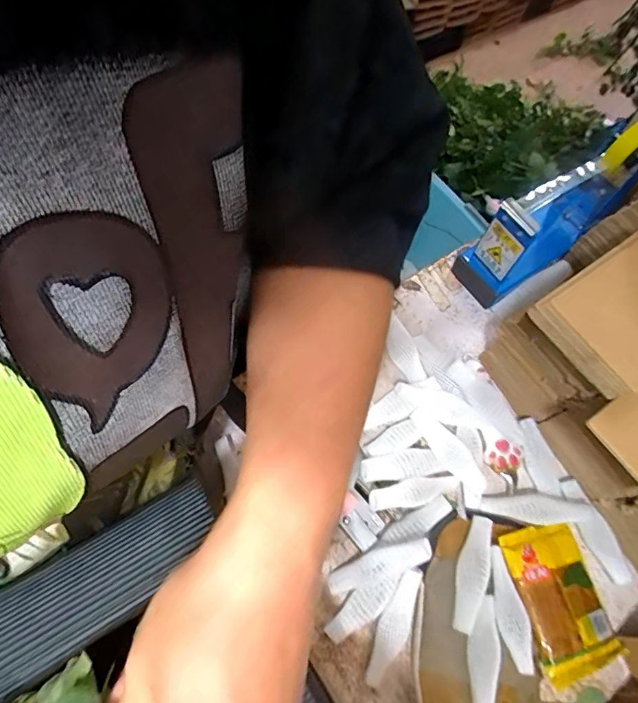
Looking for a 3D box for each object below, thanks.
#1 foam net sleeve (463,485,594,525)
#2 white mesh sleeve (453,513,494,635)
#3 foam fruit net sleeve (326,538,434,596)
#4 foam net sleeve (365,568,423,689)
[{"bbox_3d":[0.182,0.136,0.417,0.109,0.012,0.026,6,68,2],"label":"foam net sleeve"},{"bbox_3d":[0.129,0.185,0.396,0.026,0.008,0.089,15,68,6],"label":"white mesh sleeve"},{"bbox_3d":[0.049,0.178,0.393,0.096,0.009,0.027,-30,64,18],"label":"foam fruit net sleeve"},{"bbox_3d":[0.062,0.224,0.385,0.025,0.005,0.095,23,86,11],"label":"foam net sleeve"}]

